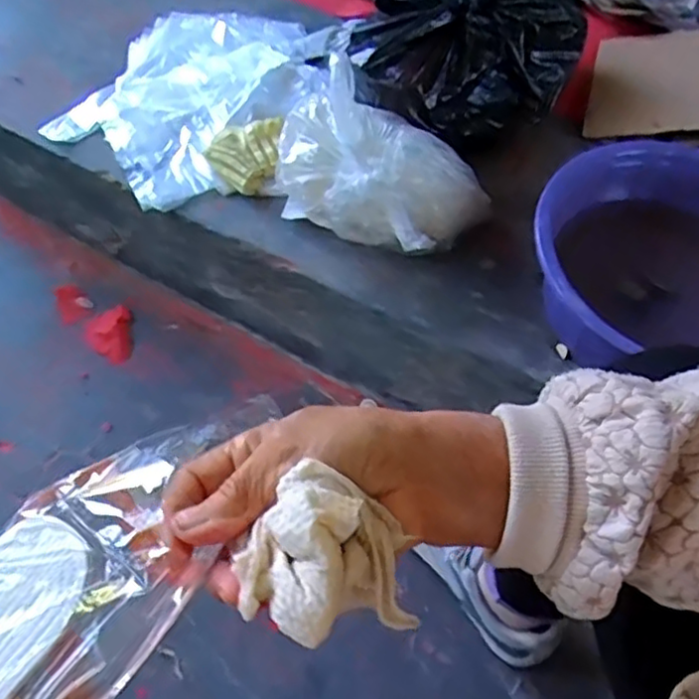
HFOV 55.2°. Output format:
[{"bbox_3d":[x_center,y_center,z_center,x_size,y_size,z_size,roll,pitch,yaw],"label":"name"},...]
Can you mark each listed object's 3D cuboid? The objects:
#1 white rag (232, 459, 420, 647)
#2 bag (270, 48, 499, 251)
[{"bbox_3d":[-0.004,0.084,0.253,0.061,0.056,0.056,21,62,10],"label":"white rag"},{"bbox_3d":[0.034,-0.189,0.687,0.199,0.164,0.148,34,62,15],"label":"bag"}]

